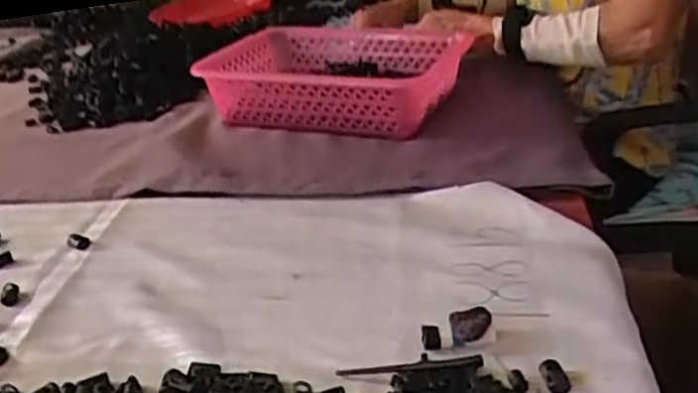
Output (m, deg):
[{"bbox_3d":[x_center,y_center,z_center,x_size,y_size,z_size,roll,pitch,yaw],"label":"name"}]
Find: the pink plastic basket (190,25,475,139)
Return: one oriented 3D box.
[{"bbox_3d":[-0.012,-0.123,0.777,0.291,0.080,0.142,12,31,30],"label":"pink plastic basket"}]

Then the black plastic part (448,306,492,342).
[{"bbox_3d":[0.079,0.084,0.475,0.026,0.018,0.017,-2,27,6],"label":"black plastic part"}]

